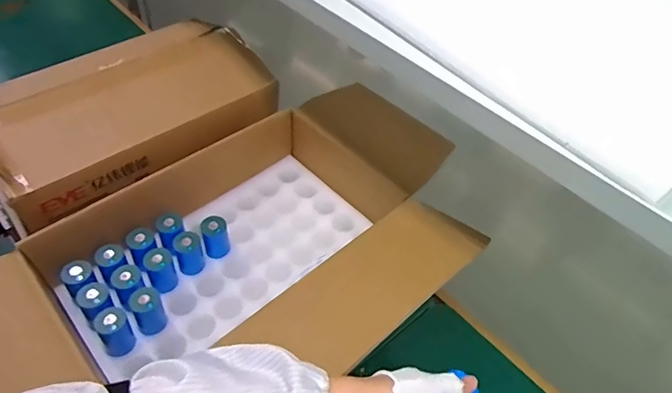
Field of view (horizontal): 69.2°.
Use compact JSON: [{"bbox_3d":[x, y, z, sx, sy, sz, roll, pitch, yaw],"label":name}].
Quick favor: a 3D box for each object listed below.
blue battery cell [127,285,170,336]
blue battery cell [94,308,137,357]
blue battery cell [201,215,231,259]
[{"bbox_3d":[-0.263,0.159,0.686,0.044,0.069,0.042,2,48,-3],"label":"blue battery cell"},{"bbox_3d":[-0.296,0.181,0.655,0.039,0.065,0.040,2,48,-3],"label":"blue battery cell"},{"bbox_3d":[-0.190,0.066,0.773,0.039,0.072,0.029,-11,50,-14],"label":"blue battery cell"}]

